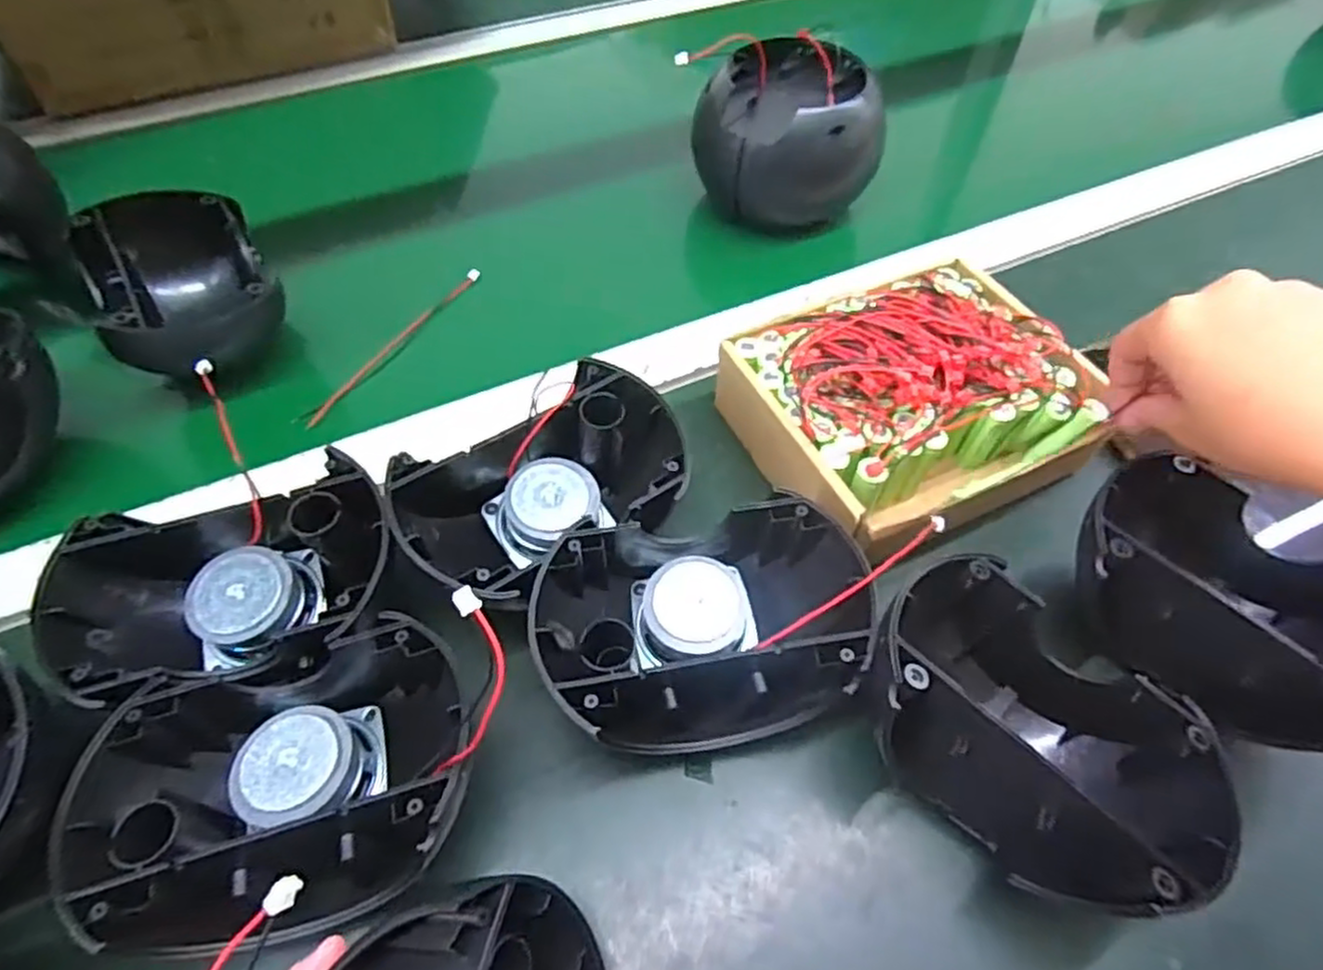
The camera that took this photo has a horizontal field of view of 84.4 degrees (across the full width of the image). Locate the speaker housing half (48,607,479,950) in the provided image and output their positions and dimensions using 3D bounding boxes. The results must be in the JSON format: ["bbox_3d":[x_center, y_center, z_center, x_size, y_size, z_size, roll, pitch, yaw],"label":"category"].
[{"bbox_3d":[-0.140,0.107,0.269,0.122,0.052,0.104,-5,57,-5],"label":"speaker housing half"}]

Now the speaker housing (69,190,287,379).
[{"bbox_3d":[-0.291,-0.123,0.444,0.095,0.085,0.064,-18,59,-13],"label":"speaker housing"}]

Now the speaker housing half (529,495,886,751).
[{"bbox_3d":[0.016,0.056,0.309,0.128,0.056,0.094,-8,57,-6],"label":"speaker housing half"}]

